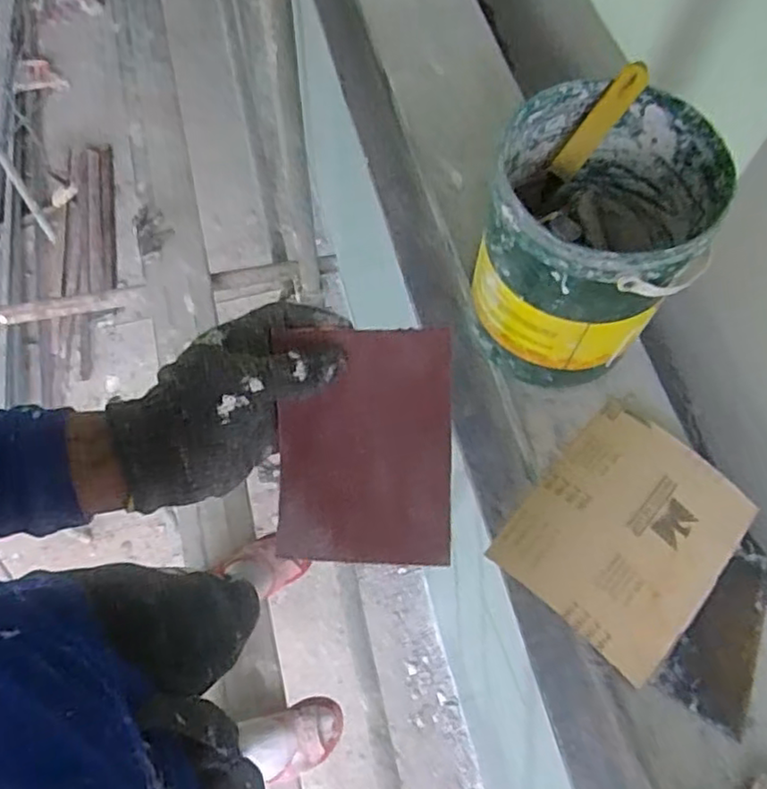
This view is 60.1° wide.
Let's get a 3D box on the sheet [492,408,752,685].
[{"bbox_3d":[0.212,0.118,0.577,0.161,0.013,0.196,40,70,15],"label":"sheet"}]

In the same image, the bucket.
[{"bbox_3d":[0.171,-0.127,0.575,0.161,0.208,0.175,1,65,-2],"label":"bucket"}]

